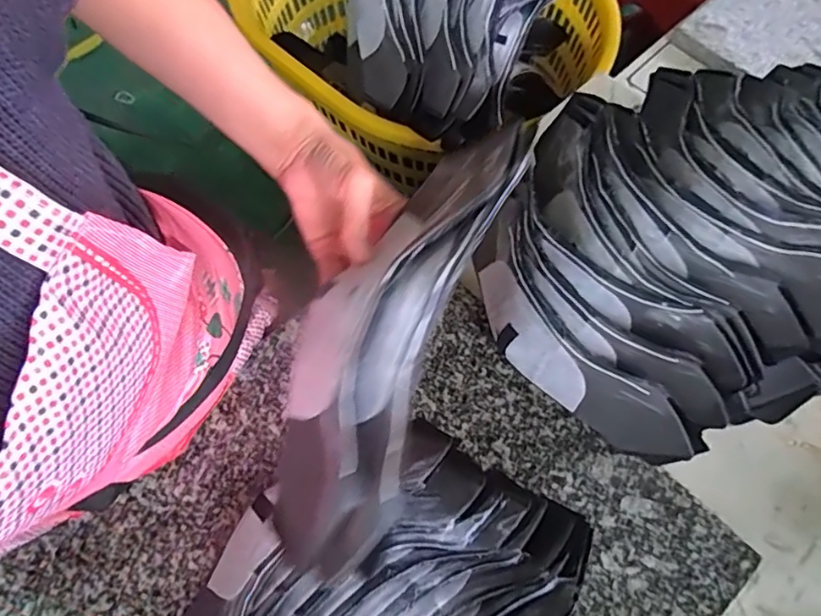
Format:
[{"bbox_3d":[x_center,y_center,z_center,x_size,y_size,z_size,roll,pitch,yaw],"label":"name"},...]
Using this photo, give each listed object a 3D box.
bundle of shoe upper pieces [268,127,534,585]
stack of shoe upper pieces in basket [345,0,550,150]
[{"bbox_3d":[-0.013,0.007,0.361,0.096,0.058,0.301,22,80,11],"label":"bundle of shoe upper pieces"},{"bbox_3d":[0.049,-0.377,0.723,0.196,0.137,0.280,26,68,12],"label":"stack of shoe upper pieces in basket"}]

